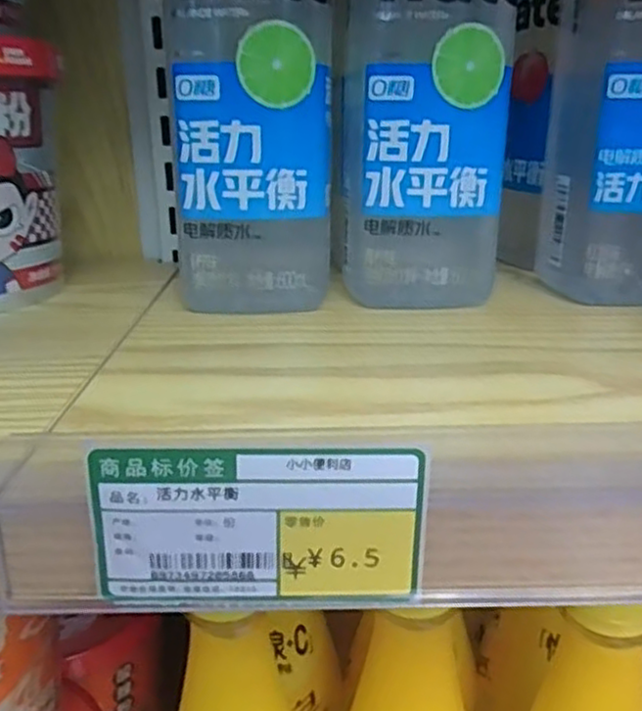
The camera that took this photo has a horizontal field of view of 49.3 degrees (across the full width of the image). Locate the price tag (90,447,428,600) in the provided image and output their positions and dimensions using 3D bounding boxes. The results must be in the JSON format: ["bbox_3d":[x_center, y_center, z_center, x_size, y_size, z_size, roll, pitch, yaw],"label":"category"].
[{"bbox_3d":[-0.013,0.037,0.151,0.069,0.036,0.004,-2,18,-3],"label":"price tag"}]

